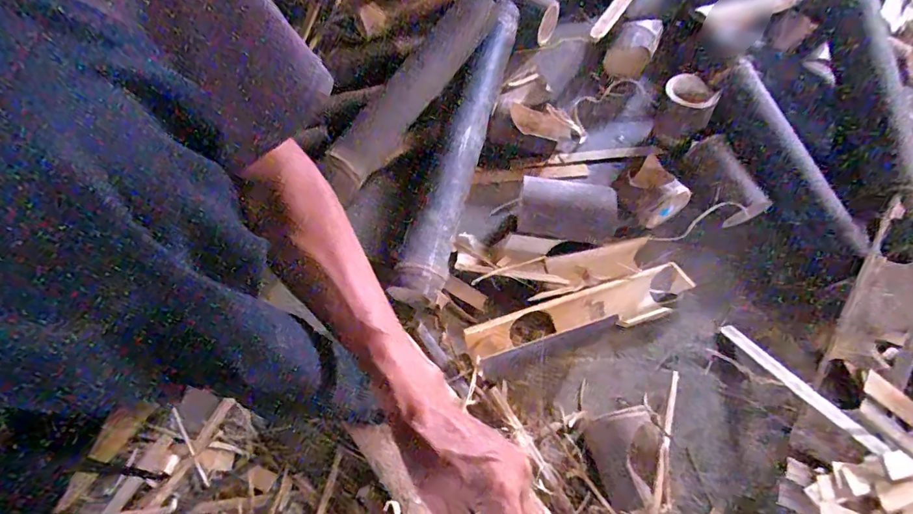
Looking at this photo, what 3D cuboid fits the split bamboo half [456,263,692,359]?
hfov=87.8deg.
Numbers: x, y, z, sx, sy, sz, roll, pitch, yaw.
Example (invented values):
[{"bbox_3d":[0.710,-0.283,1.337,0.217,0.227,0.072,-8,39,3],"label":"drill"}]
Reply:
[{"bbox_3d":[0.165,0.074,0.622,0.313,0.030,0.058,-13,64,-8],"label":"split bamboo half"}]

